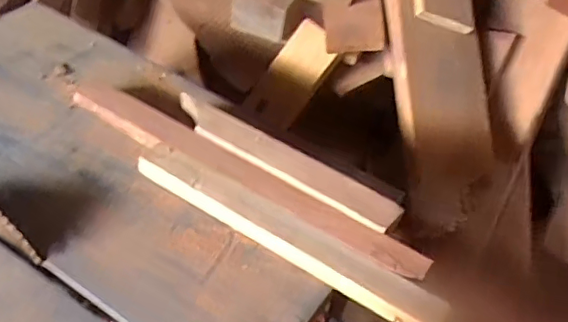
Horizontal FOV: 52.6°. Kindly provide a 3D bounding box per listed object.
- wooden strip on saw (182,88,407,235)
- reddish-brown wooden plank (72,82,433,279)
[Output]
[{"bbox_3d":[-0.010,-0.005,0.828,0.375,0.021,0.059,28,47,22],"label":"wooden strip on saw"},{"bbox_3d":[-0.080,0.017,0.826,0.603,0.036,0.057,28,47,21],"label":"reddish-brown wooden plank"}]

